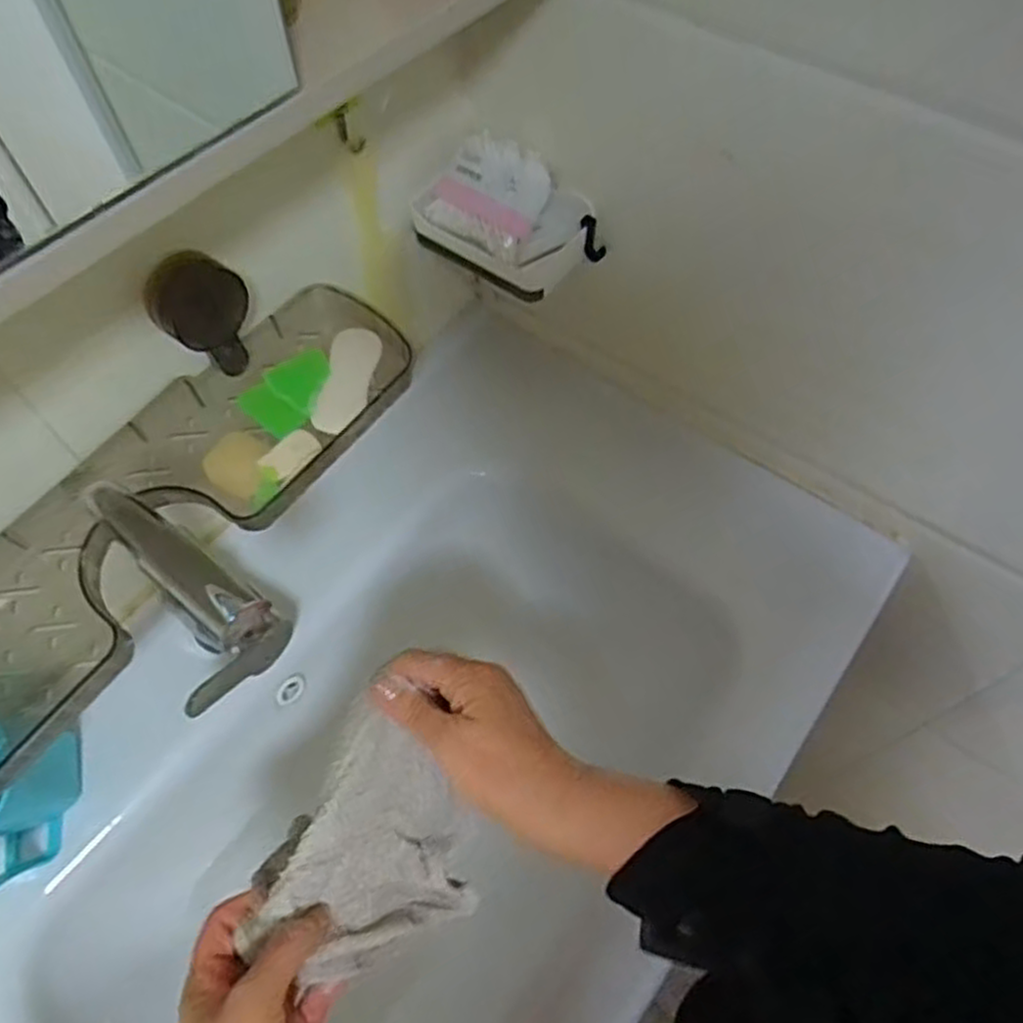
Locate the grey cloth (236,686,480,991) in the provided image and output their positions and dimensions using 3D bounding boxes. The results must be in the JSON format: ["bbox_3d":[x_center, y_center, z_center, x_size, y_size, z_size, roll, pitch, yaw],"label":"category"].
[{"bbox_3d":[-0.067,0.189,0.412,0.088,0.057,0.120,21,62,12],"label":"grey cloth"}]

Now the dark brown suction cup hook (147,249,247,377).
[{"bbox_3d":[-0.200,-0.126,0.499,0.056,0.092,0.024,-36,66,-18],"label":"dark brown suction cup hook"}]

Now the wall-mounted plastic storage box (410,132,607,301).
[{"bbox_3d":[-0.002,-0.239,0.603,0.135,0.085,0.084,34,66,19],"label":"wall-mounted plastic storage box"}]

